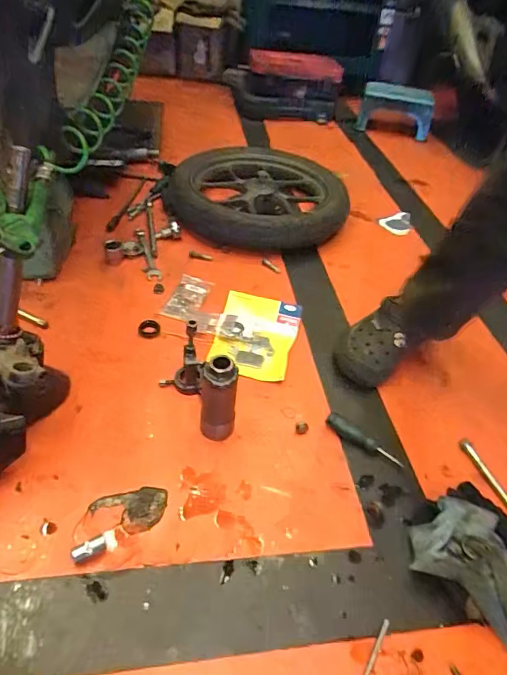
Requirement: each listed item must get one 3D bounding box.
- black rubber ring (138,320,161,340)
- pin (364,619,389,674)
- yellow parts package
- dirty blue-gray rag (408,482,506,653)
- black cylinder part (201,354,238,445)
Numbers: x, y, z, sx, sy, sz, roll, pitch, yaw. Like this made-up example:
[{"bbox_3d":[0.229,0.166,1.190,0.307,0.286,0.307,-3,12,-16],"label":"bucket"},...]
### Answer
[{"bbox_3d":[-0.197,-0.019,0.851,0.038,0.013,0.042,14,44,8],"label":"black rubber ring"},{"bbox_3d":[0.137,0.358,0.502,0.007,0.004,0.082,27,47,20],"label":"pin"},{"bbox_3d":[0.004,-0.008,0.847,0.148,0.025,0.186,12,43,5],"label":"yellow parts package"},{"bbox_3d":[0.303,0.274,0.570,0.180,0.061,0.168,29,48,22],"label":"dirty blue-gray rag"},{"bbox_3d":[-0.049,0.095,0.653,0.051,0.148,0.043,9,43,2],"label":"black cylinder part"}]

